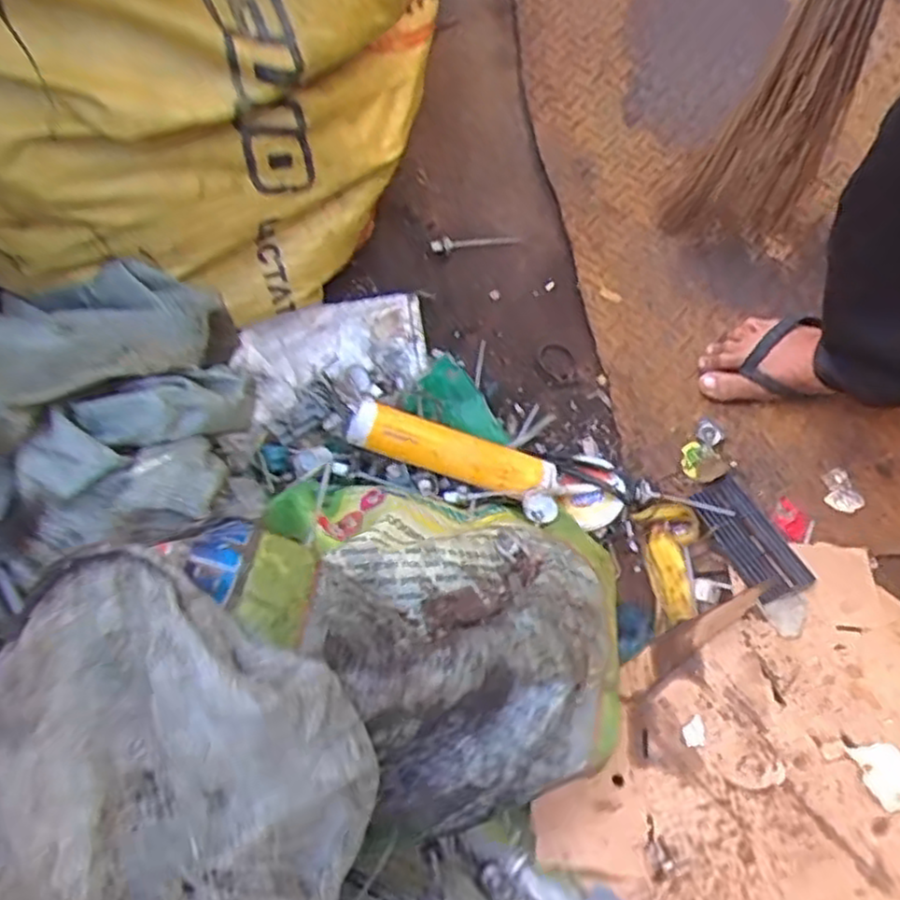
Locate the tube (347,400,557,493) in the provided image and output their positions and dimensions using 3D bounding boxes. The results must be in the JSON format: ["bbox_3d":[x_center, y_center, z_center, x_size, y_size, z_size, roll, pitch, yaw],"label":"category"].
[{"bbox_3d":[0.005,0.003,0.783,0.220,0.035,0.050,17,69,-17],"label":"tube"}]

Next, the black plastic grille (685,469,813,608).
[{"bbox_3d":[0.327,0.094,0.817,0.078,0.010,0.144,-14,56,-21],"label":"black plastic grille"}]

